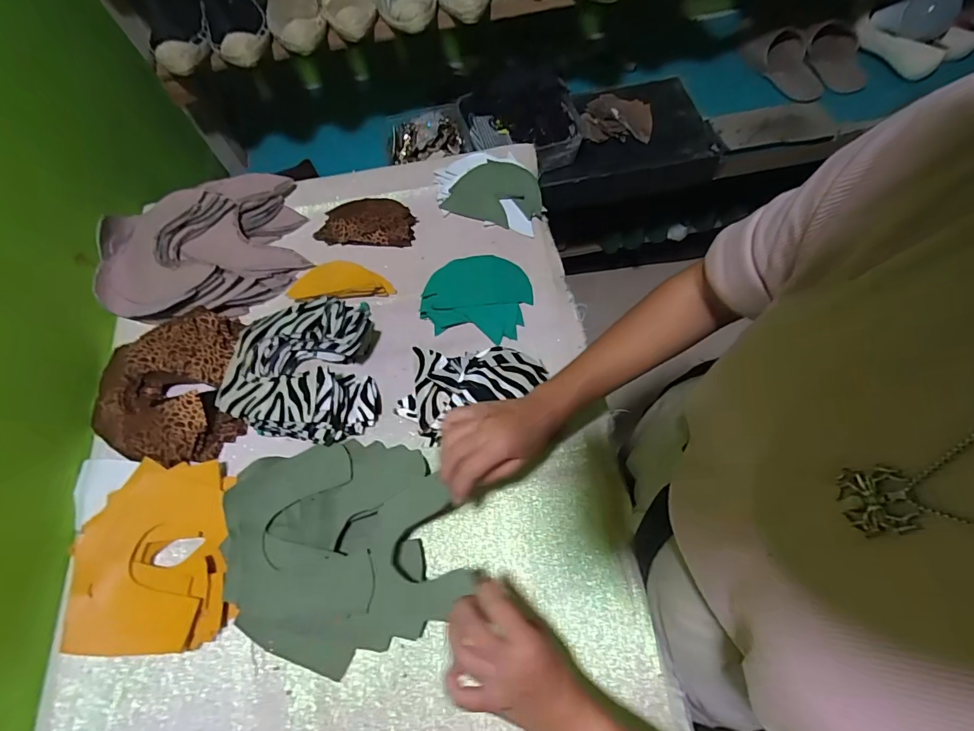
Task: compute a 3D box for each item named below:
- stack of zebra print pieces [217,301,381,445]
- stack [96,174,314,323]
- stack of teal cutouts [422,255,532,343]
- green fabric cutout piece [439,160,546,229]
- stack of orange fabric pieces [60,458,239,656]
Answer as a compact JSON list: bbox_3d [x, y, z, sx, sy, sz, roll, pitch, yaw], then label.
[{"bbox_3d":[-0.226,-0.003,0.545,0.171,0.047,0.186,-8,65,0],"label":"stack of zebra print pieces"},{"bbox_3d":[-0.400,-0.166,0.624,0.271,0.059,0.201,-13,65,-2],"label":"stack"},{"bbox_3d":[-0.012,-0.098,0.609,0.136,0.022,0.121,8,66,7],"label":"stack of teal cutouts"},{"bbox_3d":[0.014,-0.255,0.668,0.139,0.038,0.091,18,68,13],"label":"green fabric cutout piece"},{"bbox_3d":[-0.352,0.200,0.486,0.153,0.034,0.188,-11,65,-1],"label":"stack of orange fabric pieces"}]

